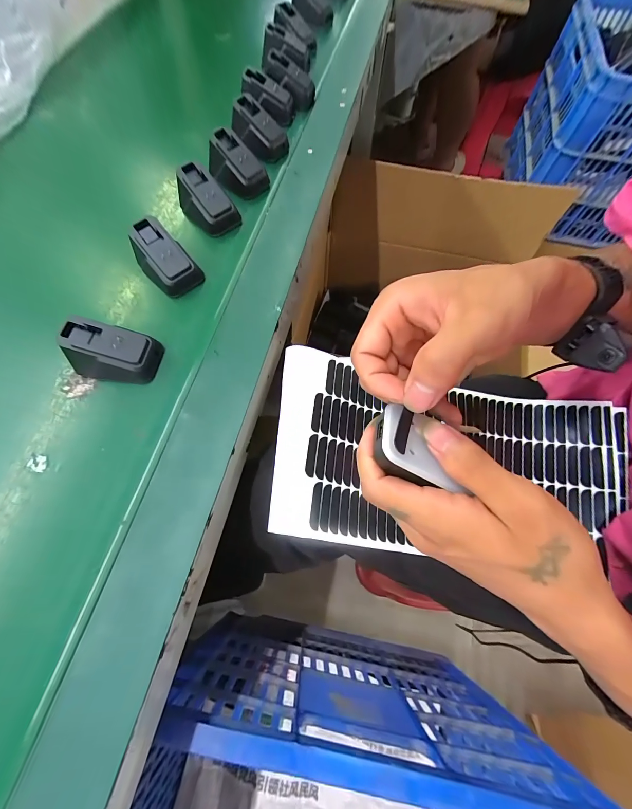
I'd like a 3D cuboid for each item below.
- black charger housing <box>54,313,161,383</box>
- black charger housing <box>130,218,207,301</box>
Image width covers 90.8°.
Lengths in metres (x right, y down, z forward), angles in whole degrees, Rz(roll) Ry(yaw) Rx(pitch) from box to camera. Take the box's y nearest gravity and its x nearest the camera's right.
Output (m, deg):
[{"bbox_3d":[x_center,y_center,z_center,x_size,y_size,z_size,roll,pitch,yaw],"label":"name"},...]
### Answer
[{"bbox_3d":[-0.170,-0.045,0.258,0.066,0.038,0.039,4,68,1],"label":"black charger housing"},{"bbox_3d":[-0.145,-0.140,0.297,0.040,0.039,0.060,-40,73,-15],"label":"black charger housing"}]

